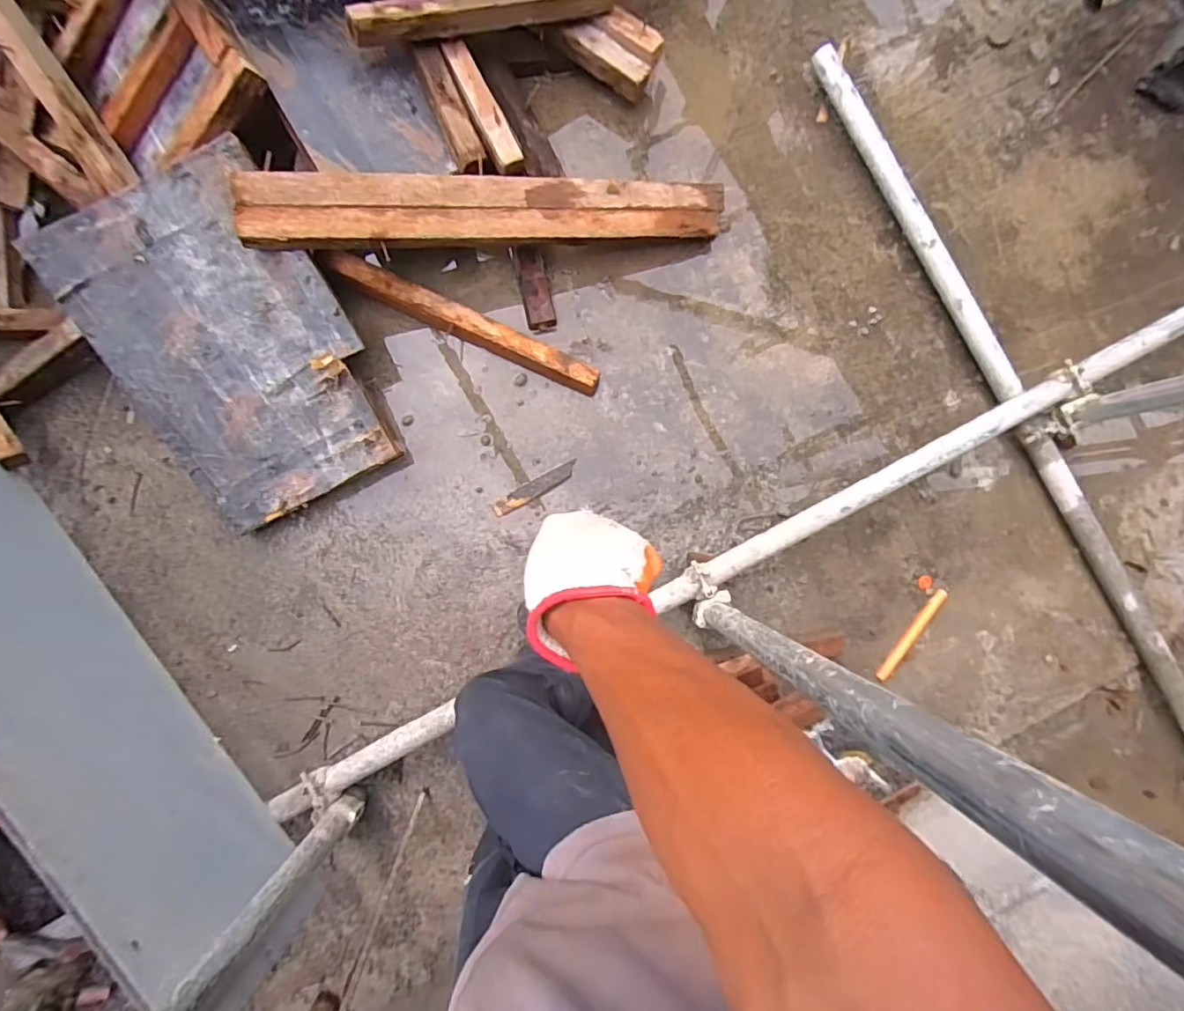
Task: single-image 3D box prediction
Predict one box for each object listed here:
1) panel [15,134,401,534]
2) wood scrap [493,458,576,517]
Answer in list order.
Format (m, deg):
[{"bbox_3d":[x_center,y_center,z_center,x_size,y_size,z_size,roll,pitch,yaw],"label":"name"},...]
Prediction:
[{"bbox_3d":[-0.638,-0.271,1.027,0.389,0.044,0.560,-31,114,-6],"label":"panel"},{"bbox_3d":[-0.118,-0.036,1.197,0.192,0.012,0.039,-30,89,-1],"label":"wood scrap"}]

